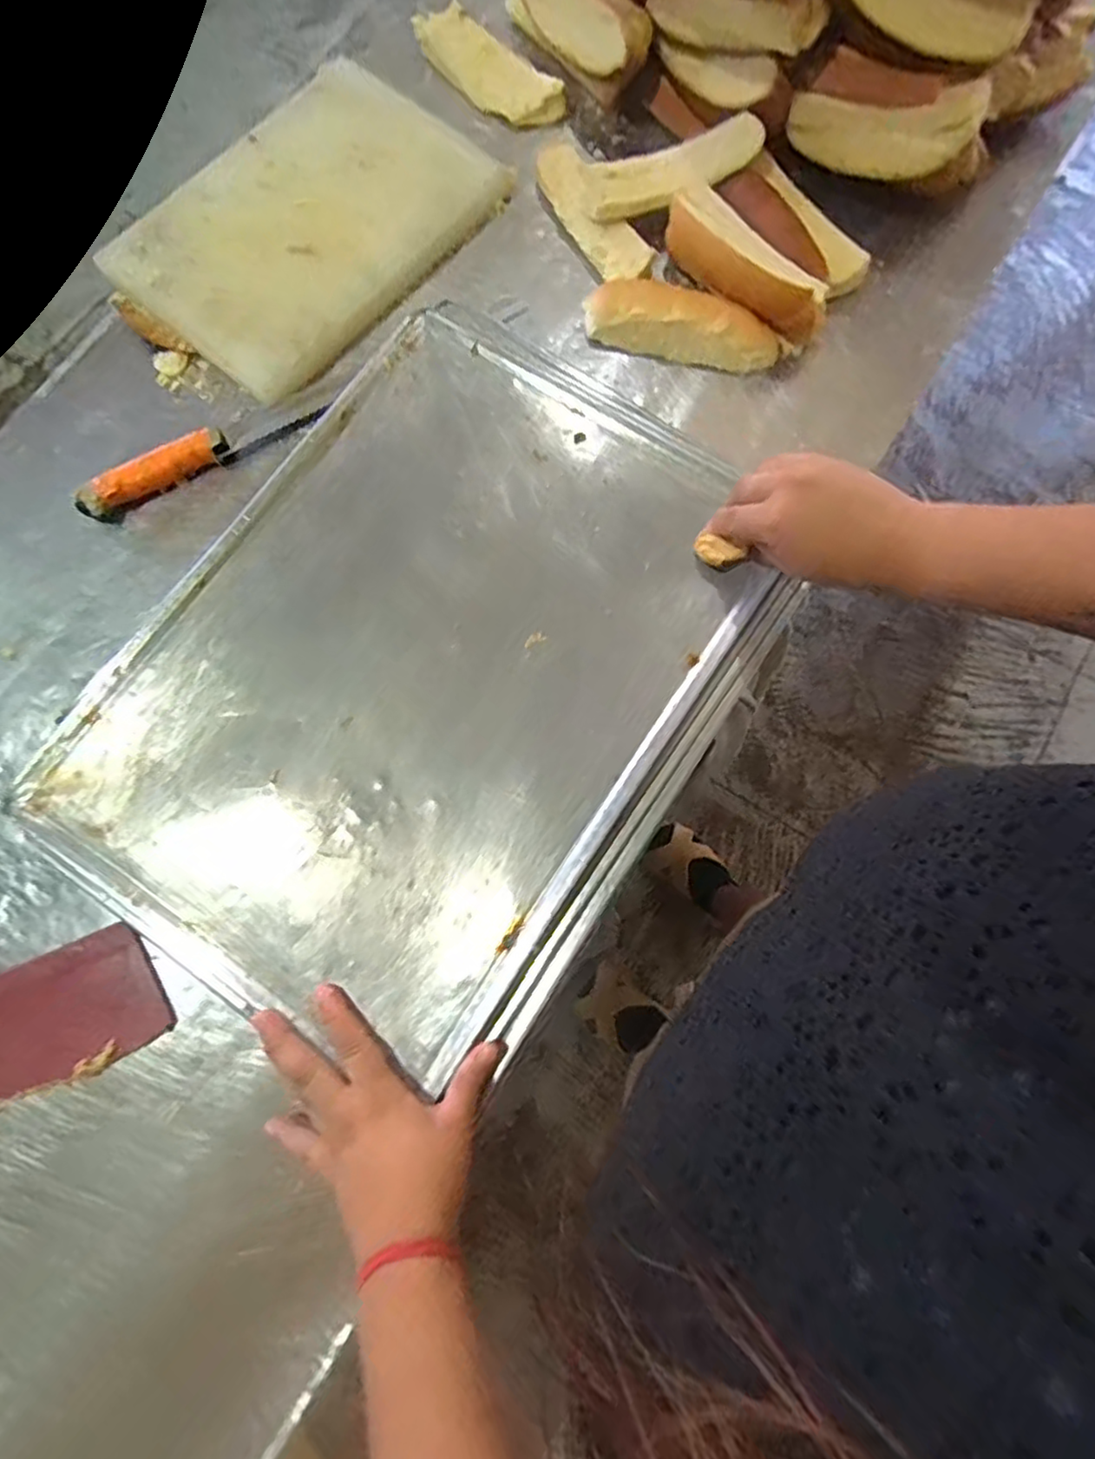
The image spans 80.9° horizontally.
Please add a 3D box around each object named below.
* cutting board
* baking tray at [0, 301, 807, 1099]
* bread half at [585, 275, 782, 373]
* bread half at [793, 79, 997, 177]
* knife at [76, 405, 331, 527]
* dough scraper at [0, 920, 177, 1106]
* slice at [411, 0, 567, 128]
[{"bbox_3d":[-0.207,-0.438,0.553,0.216,0.024,0.296,41,80,8],"label":"cutting board"},{"bbox_3d":[-0.071,-0.045,0.428,0.352,0.020,0.471,33,79,7],"label":"baking tray"},{"bbox_3d":[0.110,-0.332,0.523,0.155,0.032,0.050,19,78,4],"label":"bread half"},{"bbox_3d":[0.269,-0.483,0.516,0.143,0.057,0.032,7,77,3],"label":"bread half"},{"bbox_3d":[-0.273,-0.219,0.503,0.192,0.021,0.028,-33,79,-7],"label":"knife"},{"bbox_3d":[-0.315,0.185,0.418,0.122,0.006,0.081,-23,78,-5],"label":"dough scraper"},{"bbox_3d":[-0.057,-0.607,0.588,0.159,0.014,0.052,42,106,5],"label":"slice"}]

